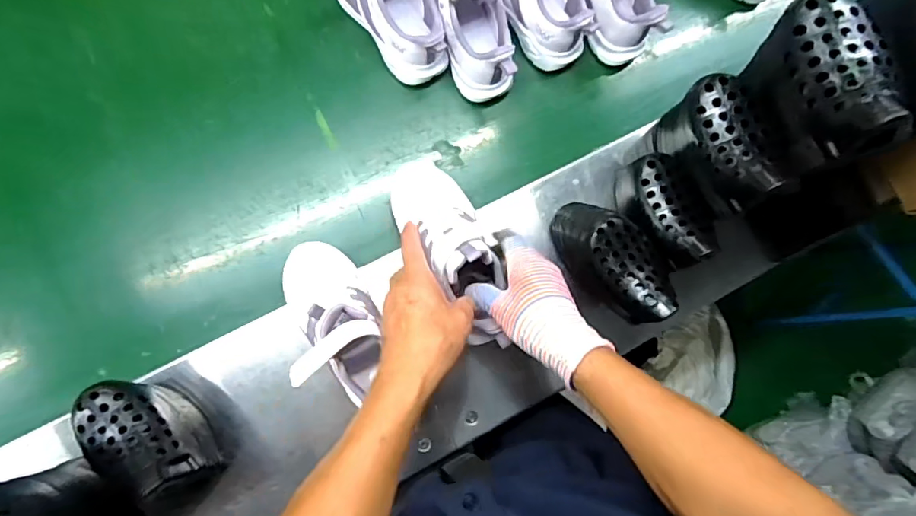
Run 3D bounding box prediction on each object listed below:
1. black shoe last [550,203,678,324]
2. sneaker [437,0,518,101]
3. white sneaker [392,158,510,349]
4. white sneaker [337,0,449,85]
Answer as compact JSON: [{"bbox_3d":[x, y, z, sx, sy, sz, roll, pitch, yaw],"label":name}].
[{"bbox_3d":[0.163,0.001,0.562,0.073,0.124,0.138,-21,91,-12],"label":"black shoe last"},{"bbox_3d":[0.010,-0.289,0.586,0.070,0.117,0.194,-20,90,-12],"label":"sneaker"},{"bbox_3d":[-0.008,-0.019,0.542,0.078,0.094,0.222,-21,53,-8],"label":"white sneaker"},{"bbox_3d":[-0.081,-0.301,0.577,0.075,0.112,0.199,-38,94,-11],"label":"white sneaker"}]

